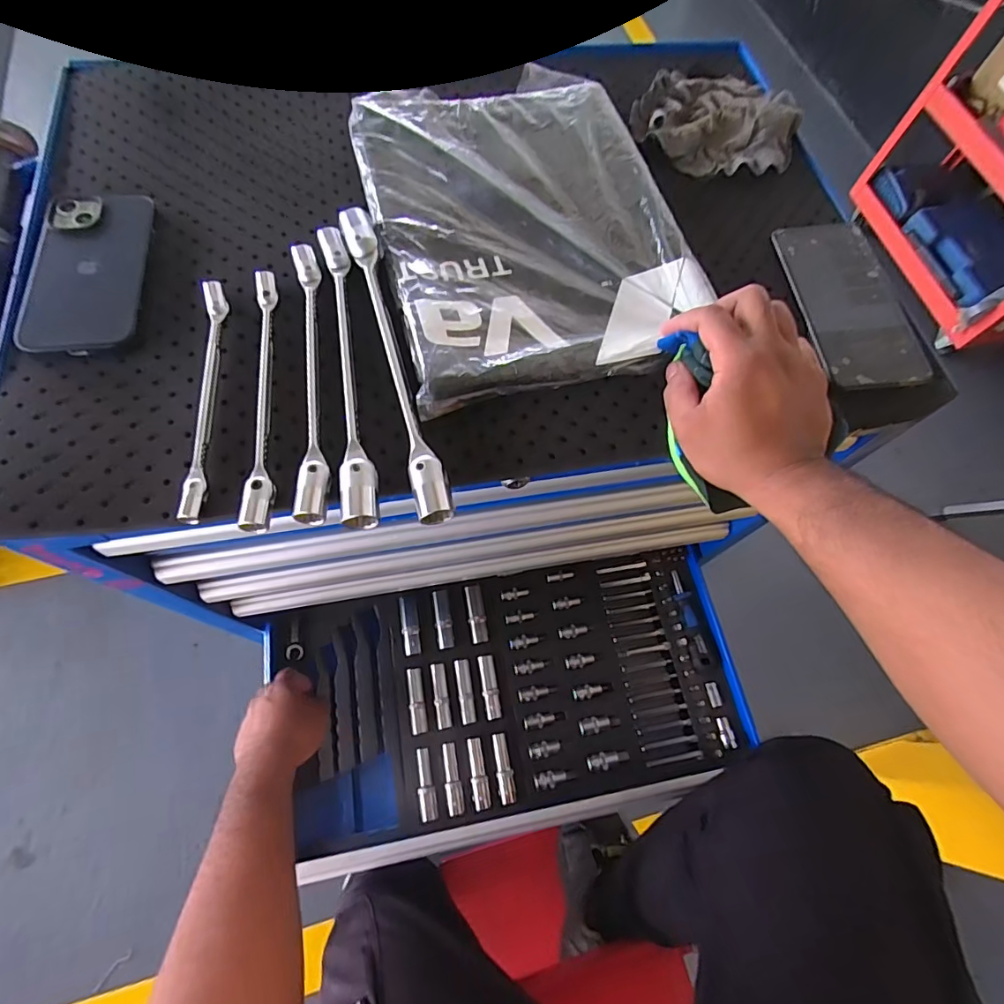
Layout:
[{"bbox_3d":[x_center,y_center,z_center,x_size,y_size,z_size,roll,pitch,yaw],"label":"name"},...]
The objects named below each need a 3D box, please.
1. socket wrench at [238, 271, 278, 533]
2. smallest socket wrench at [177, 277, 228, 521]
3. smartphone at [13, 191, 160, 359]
[{"bbox_3d":[-0.162,-0.076,0.350,0.017,0.016,0.204,-6,68,-6],"label":"socket wrench"},{"bbox_3d":[-0.197,-0.073,0.345,0.015,0.010,0.185,-6,68,-6],"label":"smallest socket wrench"},{"bbox_3d":[-0.300,-0.170,0.379,0.073,0.013,0.148,-6,68,-6],"label":"smartphone"}]

